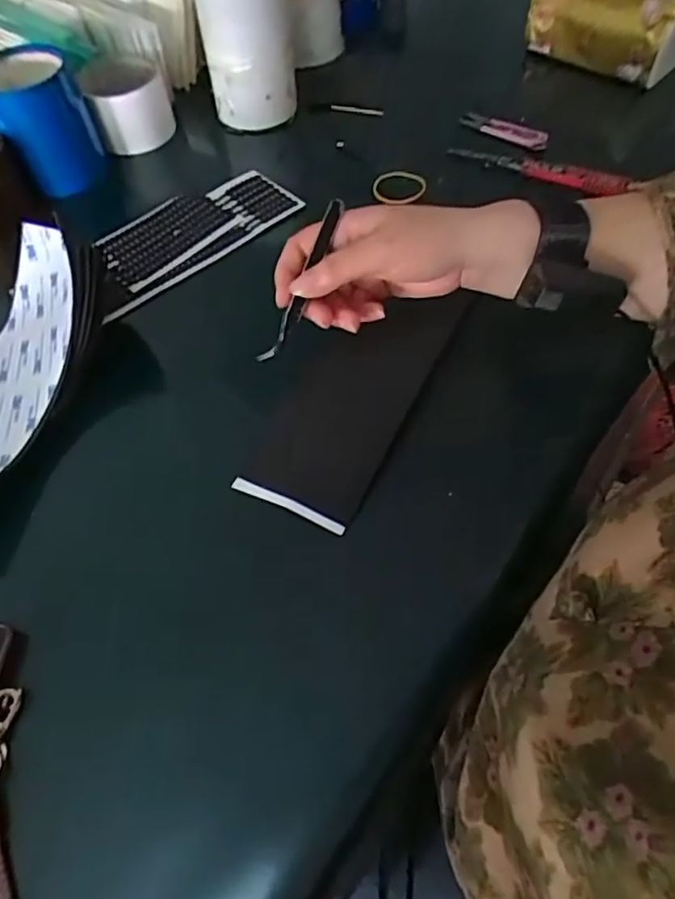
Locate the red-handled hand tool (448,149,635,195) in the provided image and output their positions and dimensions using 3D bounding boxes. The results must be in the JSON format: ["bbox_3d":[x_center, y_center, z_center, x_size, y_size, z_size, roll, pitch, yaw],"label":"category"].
[{"bbox_3d":[0.192,-0.271,0.575,0.169,0.011,0.023,22,62,17],"label":"red-handled hand tool"}]

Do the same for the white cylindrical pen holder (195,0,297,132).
[{"bbox_3d":[-0.092,-0.419,0.623,0.088,0.137,0.080,-2,58,3],"label":"white cylindrical pen holder"}]

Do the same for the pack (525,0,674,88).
[{"bbox_3d":[0.296,-0.469,0.658,0.172,0.070,0.075,27,63,19],"label":"pack"}]

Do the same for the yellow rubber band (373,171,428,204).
[{"bbox_3d":[0.059,-0.255,0.582,0.045,0.008,0.048,-2,63,3],"label":"yellow rubber band"}]

